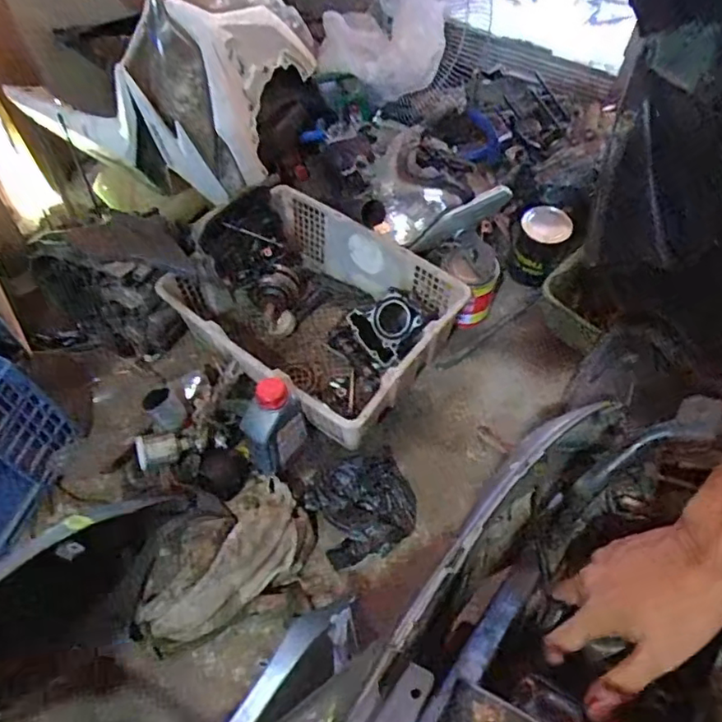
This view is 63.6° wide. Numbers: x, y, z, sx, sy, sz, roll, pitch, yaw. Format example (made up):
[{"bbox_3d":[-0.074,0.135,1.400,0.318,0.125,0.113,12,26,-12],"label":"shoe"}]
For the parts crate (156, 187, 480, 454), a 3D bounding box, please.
[{"bbox_3d":[-0.088,-0.099,1.104,0.468,0.178,0.370,34,62,21],"label":"parts crate"}]

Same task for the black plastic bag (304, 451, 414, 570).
[{"bbox_3d":[0.003,0.234,0.966,0.173,0.047,0.168,-24,59,-16],"label":"black plastic bag"}]

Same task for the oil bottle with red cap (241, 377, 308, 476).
[{"bbox_3d":[-0.143,0.113,0.961,0.068,0.221,0.095,37,63,22],"label":"oil bottle with red cap"}]

